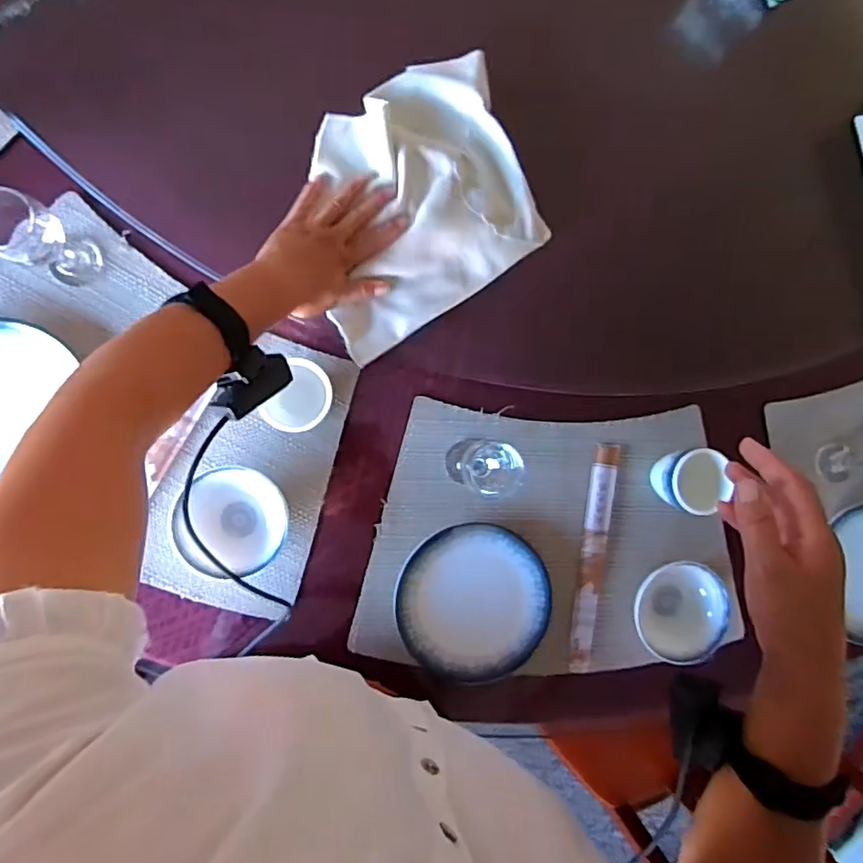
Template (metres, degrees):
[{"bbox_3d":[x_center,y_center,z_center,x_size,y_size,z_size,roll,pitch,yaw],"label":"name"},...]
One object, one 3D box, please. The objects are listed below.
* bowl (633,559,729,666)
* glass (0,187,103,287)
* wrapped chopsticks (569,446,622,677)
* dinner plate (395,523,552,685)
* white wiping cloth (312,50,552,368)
[{"bbox_3d":[0.287,0.209,0.688,0.103,0.050,0.112,0,90,-9],"label":"bowl"},{"bbox_3d":[-0.366,-0.177,0.542,0.051,0.128,0.055,0,90,-9],"label":"glass"},{"bbox_3d":[0.193,0.151,0.691,0.031,0.011,0.270,8,89,-9],"label":"wrapped chopsticks"},{"bbox_3d":[0.052,0.199,0.662,0.166,0.015,0.184,-23,94,-9],"label":"dinner plate"},{"bbox_3d":[-0.015,-0.244,0.612,0.239,0.034,0.269,-22,94,-9],"label":"white wiping cloth"}]

